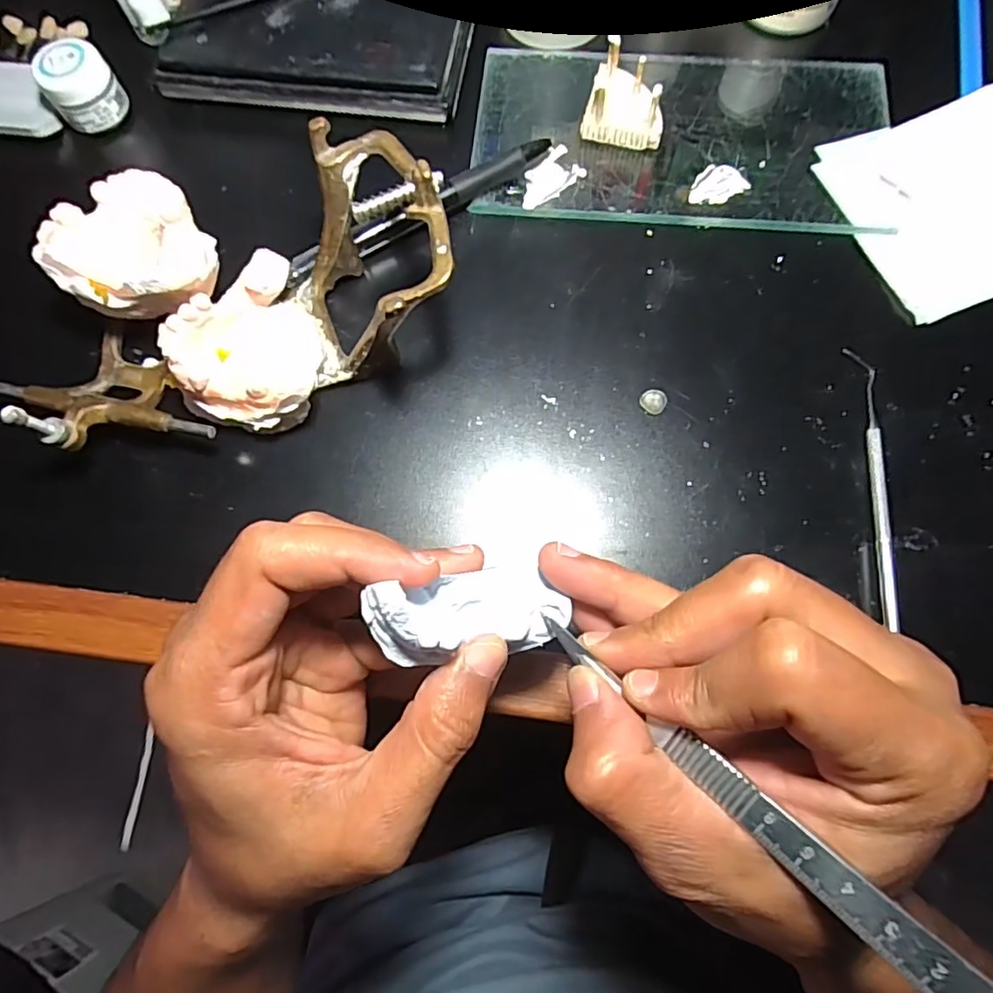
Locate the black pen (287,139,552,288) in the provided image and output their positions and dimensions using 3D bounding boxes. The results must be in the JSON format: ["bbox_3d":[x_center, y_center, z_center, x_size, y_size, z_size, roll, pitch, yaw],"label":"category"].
[{"bbox_3d":[-0.036,-0.134,0.272,0.135,0.013,0.014,-31,76,-6],"label":"black pen"}]

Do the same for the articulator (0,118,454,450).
[{"bbox_3d":[-0.110,-0.082,0.236,0.187,0.063,0.107,-7,75,0],"label":"articulator"}]

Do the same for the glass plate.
[{"bbox_3d":[0.090,-0.179,0.286,0.195,0.005,0.102,5,75,3],"label":"glass plate"}]

